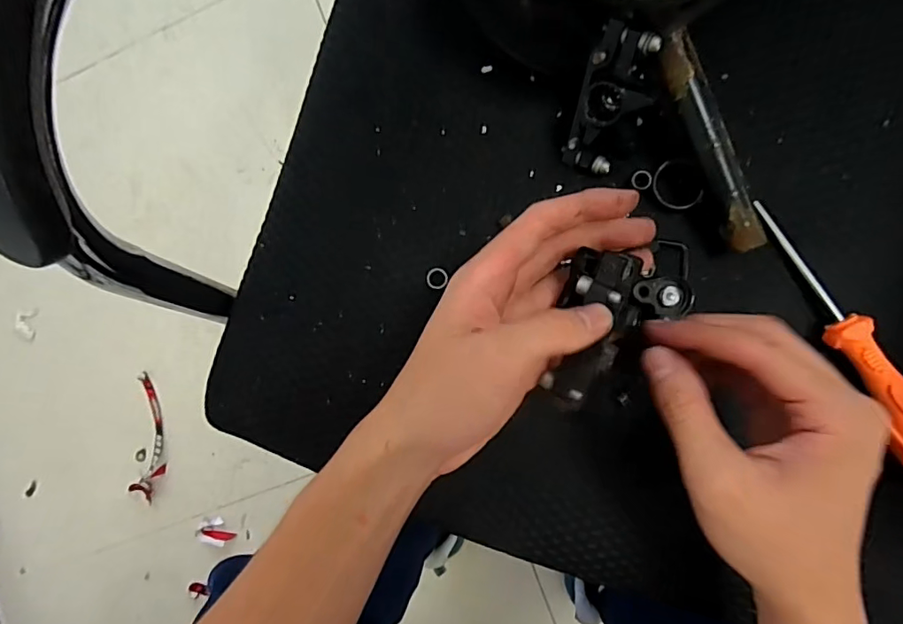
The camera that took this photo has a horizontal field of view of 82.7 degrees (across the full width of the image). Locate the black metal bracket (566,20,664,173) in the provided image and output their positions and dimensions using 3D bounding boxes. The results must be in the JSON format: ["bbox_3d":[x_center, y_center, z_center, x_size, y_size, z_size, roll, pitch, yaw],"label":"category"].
[{"bbox_3d":[0.091,-0.119,0.302,0.037,0.025,0.084,23,132,8],"label":"black metal bracket"}]

